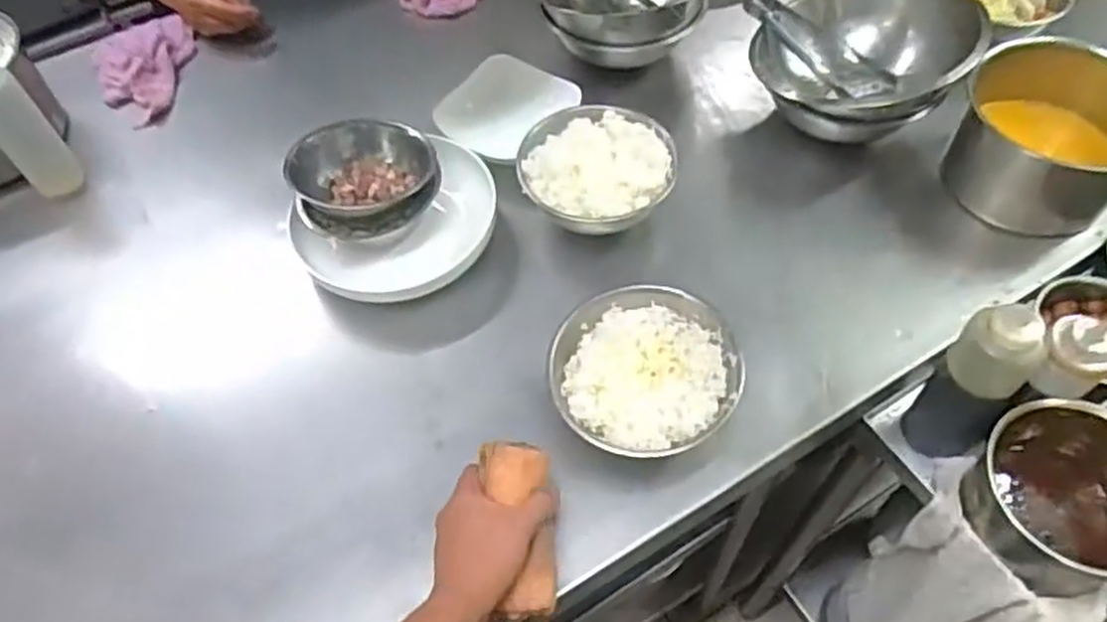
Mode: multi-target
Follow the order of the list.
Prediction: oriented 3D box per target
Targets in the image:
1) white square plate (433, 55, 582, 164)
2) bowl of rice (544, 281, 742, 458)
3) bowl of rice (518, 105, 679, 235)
[{"bbox_3d":[-0.058,-0.242,0.941,0.130,0.044,0.144,33,63,21],"label":"white square plate"},{"bbox_3d":[0.080,0.058,0.733,0.162,0.075,0.154,-1,57,1],"label":"bowl of rice"},{"bbox_3d":[0.047,-0.144,0.865,0.161,0.070,0.155,-1,57,1],"label":"bowl of rice"}]

